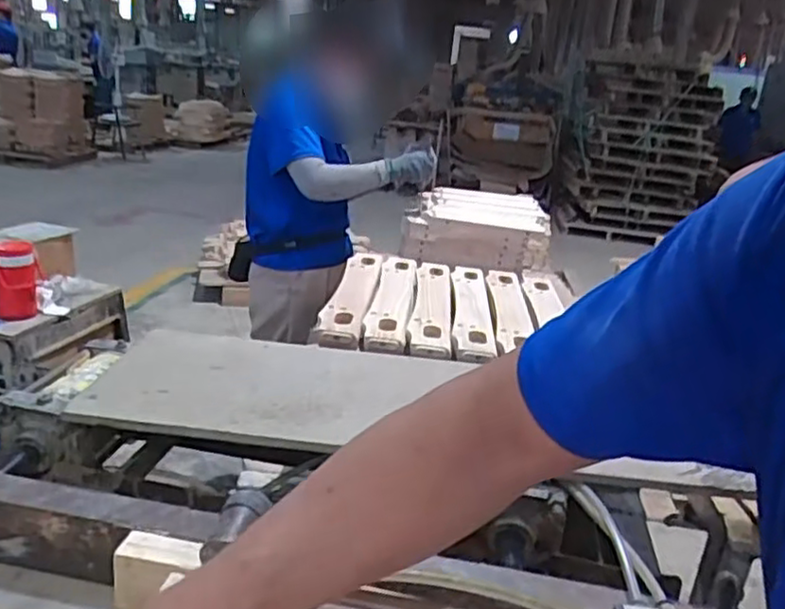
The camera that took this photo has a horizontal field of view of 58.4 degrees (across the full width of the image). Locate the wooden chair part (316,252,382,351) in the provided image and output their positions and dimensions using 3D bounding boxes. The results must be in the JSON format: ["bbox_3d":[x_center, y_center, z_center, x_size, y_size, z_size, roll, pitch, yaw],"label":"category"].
[{"bbox_3d":[-0.073,-0.026,1.316,0.081,0.029,0.507,7,18,3],"label":"wooden chair part"}]

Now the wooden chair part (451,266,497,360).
[{"bbox_3d":[0.149,-0.005,1.330,0.069,0.019,0.475,7,18,1],"label":"wooden chair part"}]

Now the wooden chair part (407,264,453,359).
[{"bbox_3d":[0.075,-0.005,1.306,0.071,0.023,0.489,7,18,2],"label":"wooden chair part"}]

